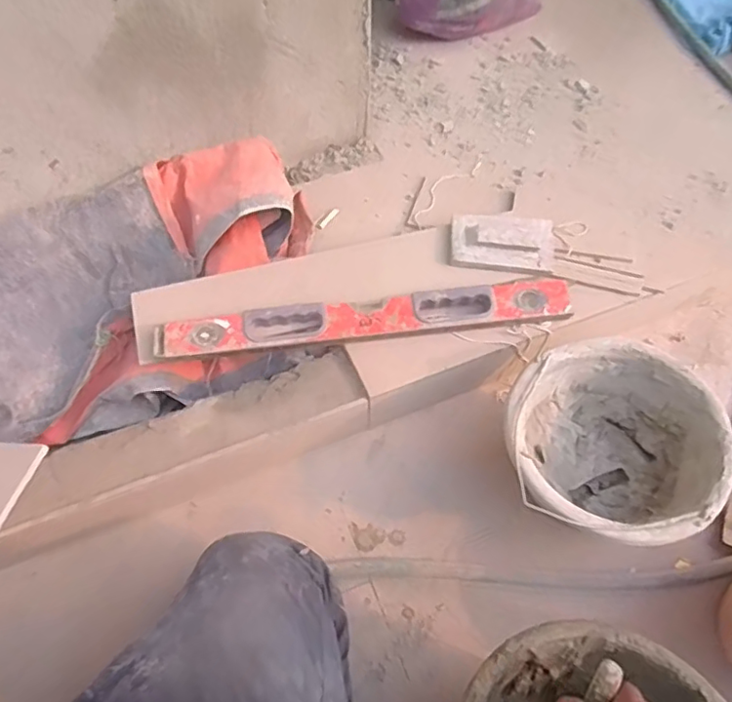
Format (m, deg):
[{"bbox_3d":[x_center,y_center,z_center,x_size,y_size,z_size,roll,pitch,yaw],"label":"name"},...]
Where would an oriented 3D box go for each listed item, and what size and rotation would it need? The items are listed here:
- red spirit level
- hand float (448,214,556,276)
[{"bbox_3d":[-0.007,-0.048,0.813,0.576,0.022,0.064,-5,58,-2],"label":"red spirit level"},{"bbox_3d":[0.202,-0.165,0.863,0.155,0.030,0.100,6,58,5],"label":"hand float"}]

